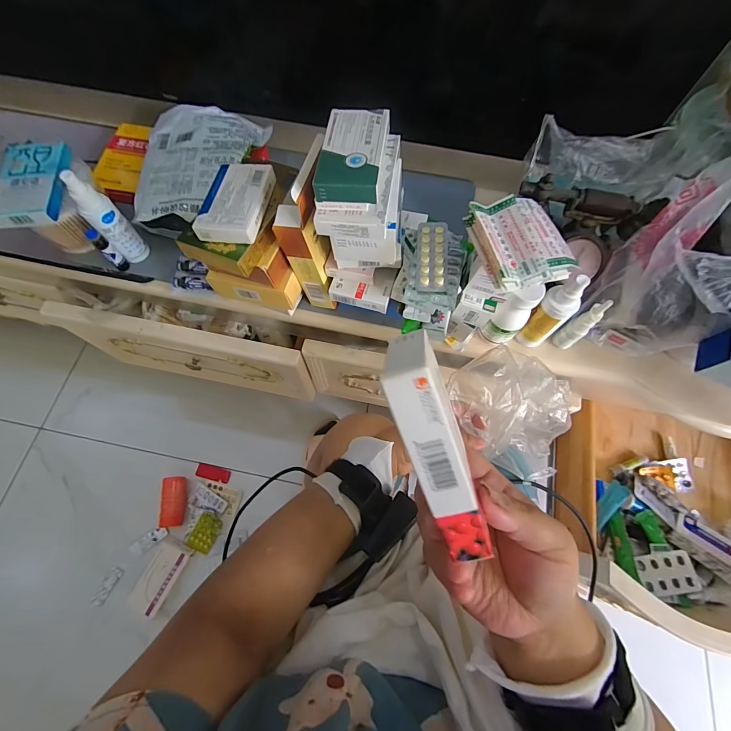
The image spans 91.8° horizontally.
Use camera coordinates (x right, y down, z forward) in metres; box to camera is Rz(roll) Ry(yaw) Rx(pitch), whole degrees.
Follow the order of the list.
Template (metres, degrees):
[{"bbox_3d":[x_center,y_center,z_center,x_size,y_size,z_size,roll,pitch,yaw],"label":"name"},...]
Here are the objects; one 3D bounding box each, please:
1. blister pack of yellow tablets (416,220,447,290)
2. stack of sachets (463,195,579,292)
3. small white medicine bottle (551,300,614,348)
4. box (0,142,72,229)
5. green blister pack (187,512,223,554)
[{"bbox_3d":[0.076,-0.126,0.405,0.032,0.010,0.093,7,69,1],"label":"blister pack of yellow tablets"},{"bbox_3d":[0.147,-0.118,0.330,0.090,0.021,0.088,-19,71,-8],"label":"stack of sachets"},{"bbox_3d":[0.275,-0.051,0.448,0.022,0.102,0.024,-35,74,-13],"label":"small white medicine bottle"},{"bbox_3d":[-0.440,-0.242,0.468,0.079,0.022,0.132,-10,70,-5],"label":"box"},{"bbox_3d":[-0.367,0.383,0.812,0.055,0.008,0.075,20,70,6],"label":"green blister pack"}]

